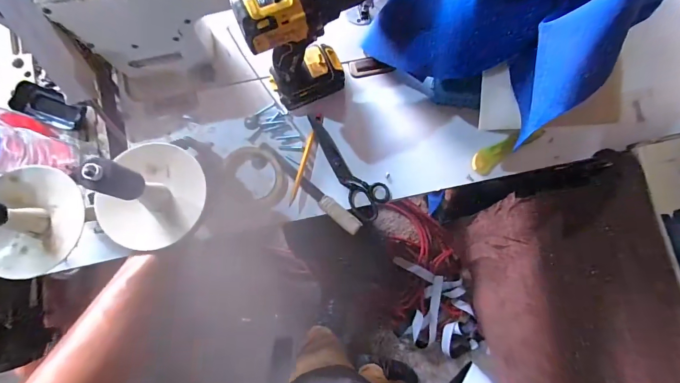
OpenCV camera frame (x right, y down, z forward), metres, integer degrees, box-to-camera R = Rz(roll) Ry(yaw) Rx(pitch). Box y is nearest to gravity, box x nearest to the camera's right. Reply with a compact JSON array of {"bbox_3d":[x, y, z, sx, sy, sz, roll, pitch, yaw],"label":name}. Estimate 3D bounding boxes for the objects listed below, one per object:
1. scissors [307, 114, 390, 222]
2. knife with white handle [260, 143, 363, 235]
[{"bbox_3d":[0.015,-0.046,0.552,0.063,0.010,0.191,-29,85,-6],"label":"scissors"},{"bbox_3d":[-0.049,-0.005,0.543,0.205,0.008,0.024,41,83,3],"label":"knife with white handle"}]

